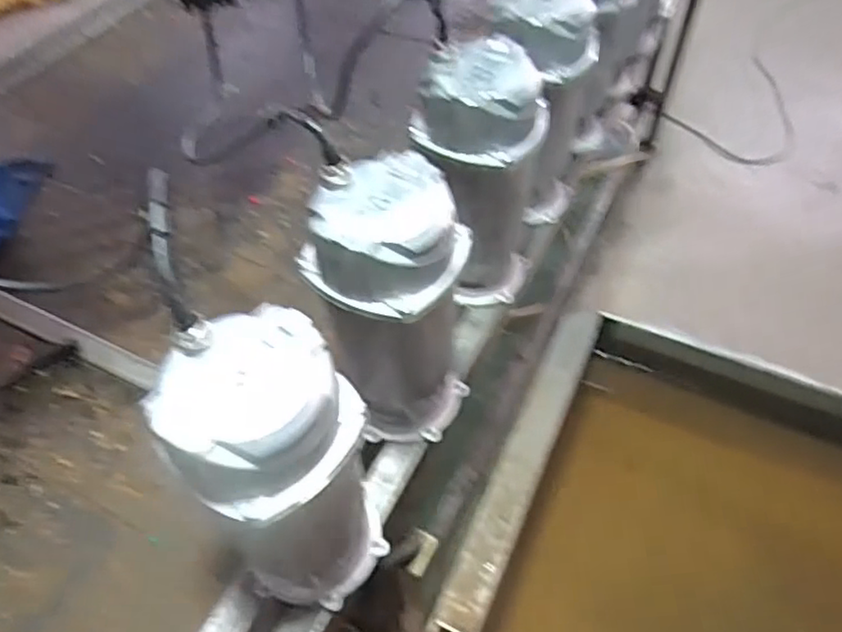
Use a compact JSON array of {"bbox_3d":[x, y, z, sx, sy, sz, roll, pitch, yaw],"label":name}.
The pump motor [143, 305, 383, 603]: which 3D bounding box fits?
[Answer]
[{"bbox_3d":[-0.106,0.139,0.537,0.132,0.303,0.114,-26,55,-17],"label":"pump motor"}]

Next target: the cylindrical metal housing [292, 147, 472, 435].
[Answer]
[{"bbox_3d":[-0.026,0.006,0.641,0.140,0.303,0.122,-2,51,1],"label":"cylindrical metal housing"}]

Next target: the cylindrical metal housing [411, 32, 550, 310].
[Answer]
[{"bbox_3d":[0.067,-0.147,0.761,0.137,0.297,0.127,2,52,5],"label":"cylindrical metal housing"}]

